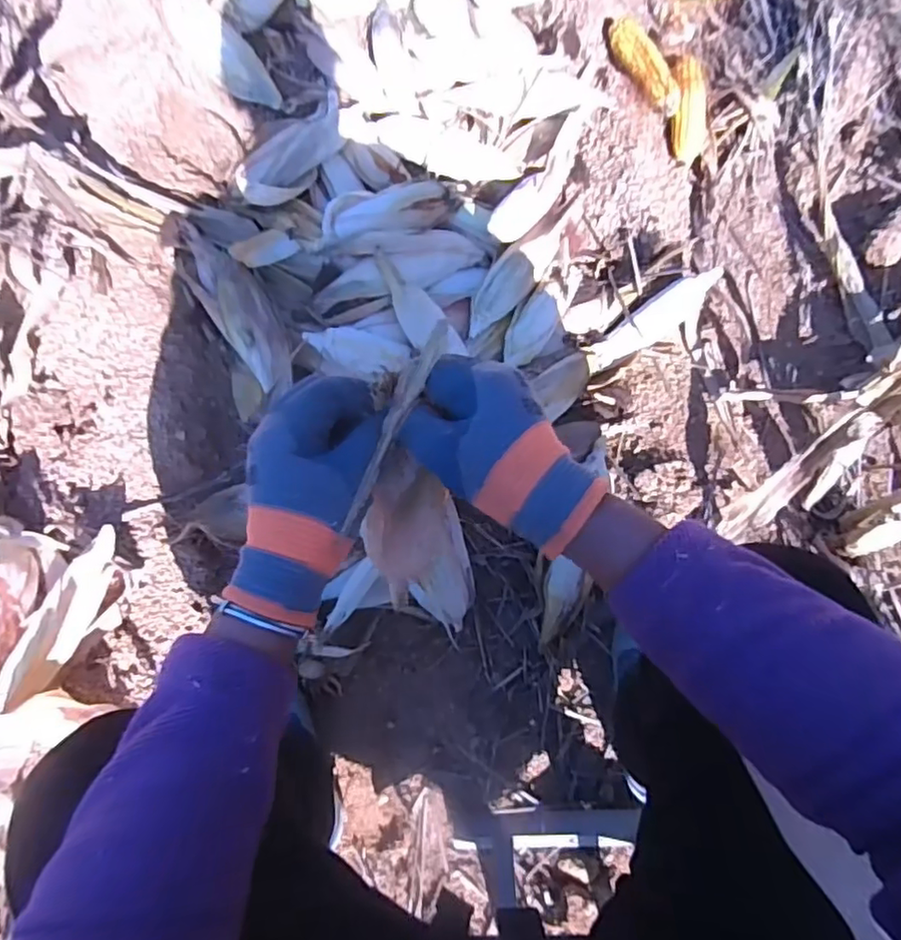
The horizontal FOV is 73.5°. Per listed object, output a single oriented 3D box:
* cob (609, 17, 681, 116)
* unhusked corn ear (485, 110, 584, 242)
[{"bbox_3d":[0.284,-0.592,0.883,0.039,0.049,0.165,-29,75,-6],"label":"cob"},{"bbox_3d":[0.136,-0.419,0.844,0.062,0.063,0.245,29,77,10],"label":"unhusked corn ear"}]

